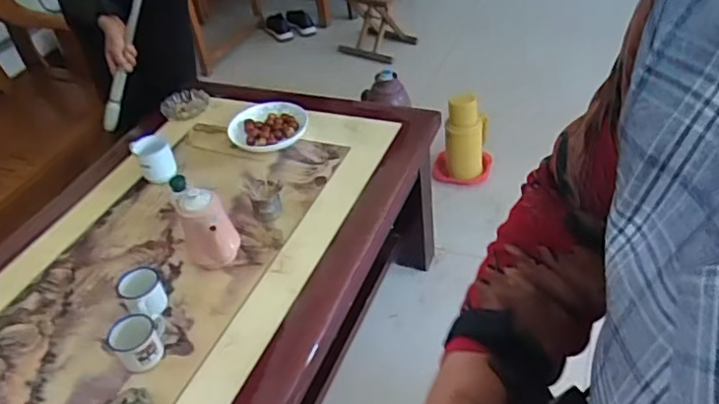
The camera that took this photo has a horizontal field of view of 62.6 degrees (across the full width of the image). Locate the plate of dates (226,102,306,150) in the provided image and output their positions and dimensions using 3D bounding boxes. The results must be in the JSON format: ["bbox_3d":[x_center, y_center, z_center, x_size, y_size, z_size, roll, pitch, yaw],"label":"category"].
[{"bbox_3d":[-0.233,-0.202,1.549,0.176,0.035,0.210,27,51,34],"label":"plate of dates"}]

